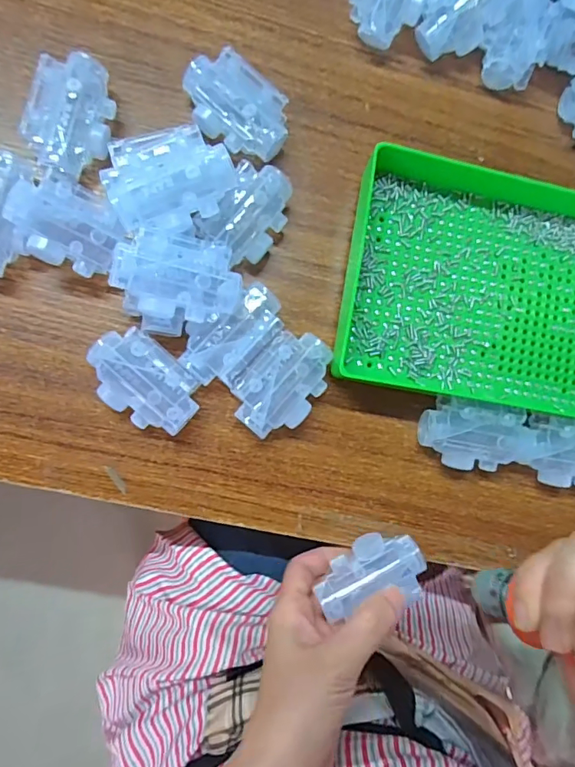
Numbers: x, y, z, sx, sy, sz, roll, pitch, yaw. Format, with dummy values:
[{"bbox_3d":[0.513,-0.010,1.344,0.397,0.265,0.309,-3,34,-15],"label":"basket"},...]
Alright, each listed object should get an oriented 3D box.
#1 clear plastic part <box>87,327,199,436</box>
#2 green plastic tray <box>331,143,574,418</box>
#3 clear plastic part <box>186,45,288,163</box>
[{"bbox_3d":[-0.087,0.000,0.289,0.069,0.028,0.045,40,83,-4],"label":"clear plastic part"},{"bbox_3d":[0.161,-0.061,0.320,0.246,0.035,0.157,10,86,-7],"label":"green plastic tray"},{"bbox_3d":[-0.033,-0.175,0.303,0.069,0.029,0.044,36,83,-5],"label":"clear plastic part"}]

